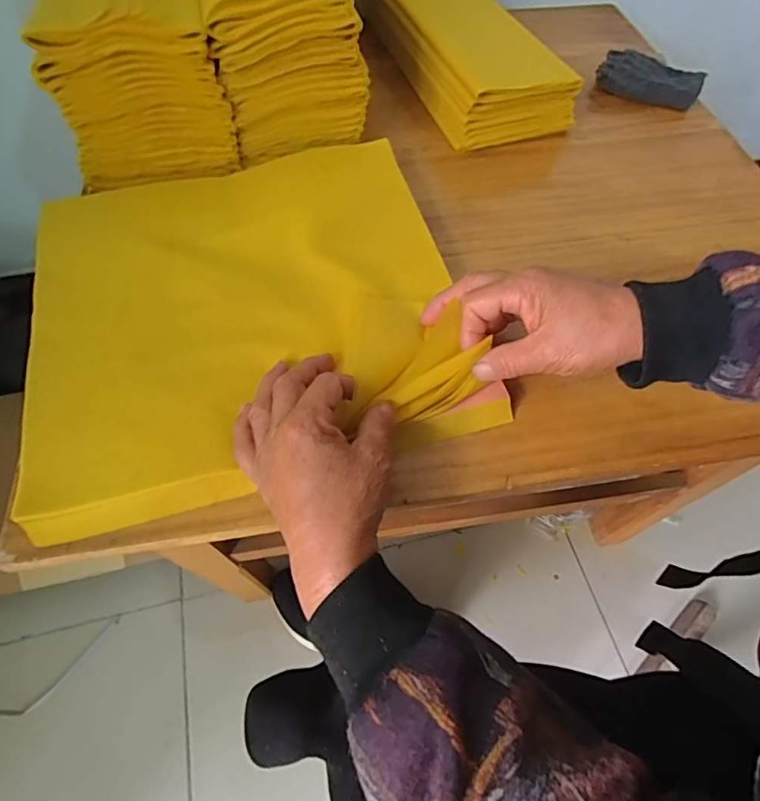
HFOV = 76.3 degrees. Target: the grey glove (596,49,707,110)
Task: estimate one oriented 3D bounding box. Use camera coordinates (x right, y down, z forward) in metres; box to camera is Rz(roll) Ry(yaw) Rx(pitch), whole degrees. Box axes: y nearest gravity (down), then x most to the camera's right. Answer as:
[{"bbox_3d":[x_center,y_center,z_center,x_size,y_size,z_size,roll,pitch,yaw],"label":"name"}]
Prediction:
[{"bbox_3d":[0.305,-0.364,0.549,0.110,0.026,0.050,22,62,11],"label":"grey glove"}]

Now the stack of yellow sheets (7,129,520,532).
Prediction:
[{"bbox_3d":[-0.105,-0.089,0.379,0.308,0.027,0.314,-14,62,-9],"label":"stack of yellow sheets"}]

